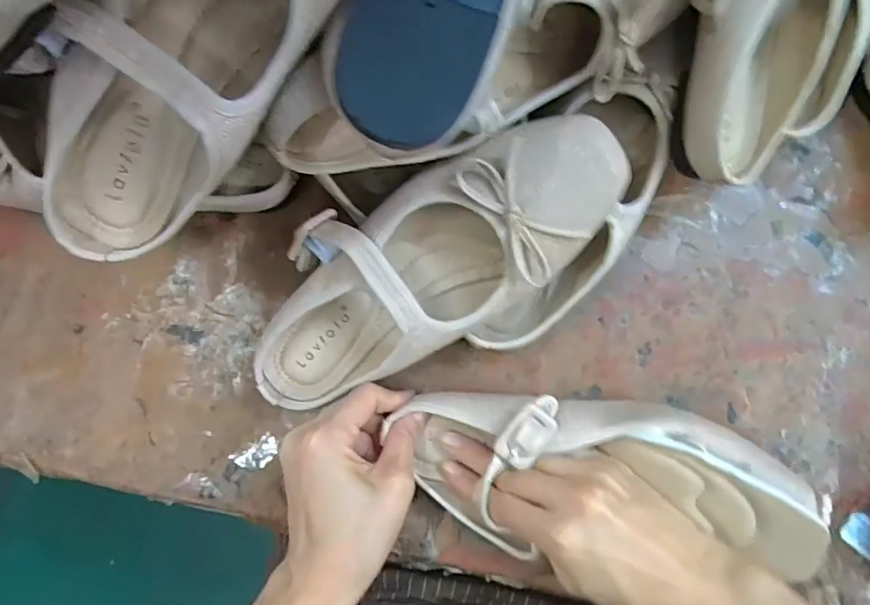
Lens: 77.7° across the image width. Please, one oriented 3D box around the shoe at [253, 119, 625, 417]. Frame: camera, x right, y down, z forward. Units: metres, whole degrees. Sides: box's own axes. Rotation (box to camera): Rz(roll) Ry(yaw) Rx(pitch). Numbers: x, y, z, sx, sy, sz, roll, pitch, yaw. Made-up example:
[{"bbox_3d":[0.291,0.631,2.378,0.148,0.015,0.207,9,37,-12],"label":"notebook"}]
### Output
[{"bbox_3d":[-0.009,-0.020,0.304,0.234,0.058,0.087,-33,84,17],"label":"shoe"}]

